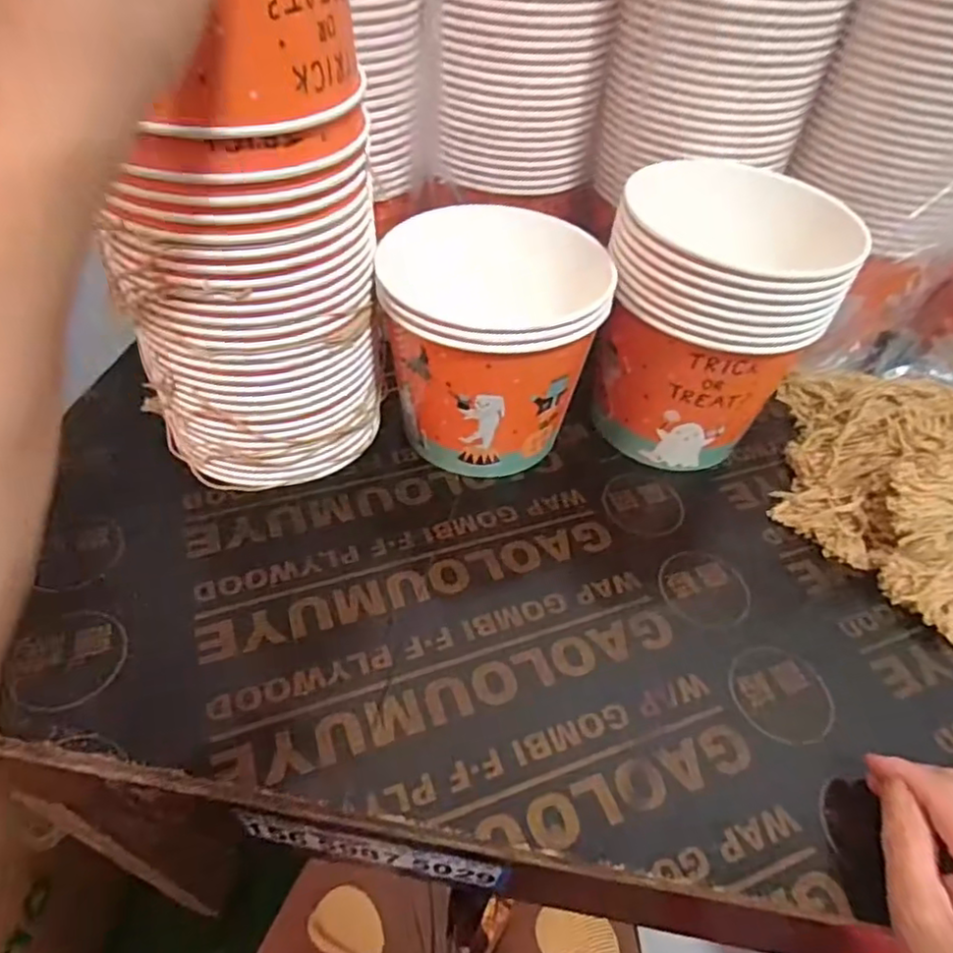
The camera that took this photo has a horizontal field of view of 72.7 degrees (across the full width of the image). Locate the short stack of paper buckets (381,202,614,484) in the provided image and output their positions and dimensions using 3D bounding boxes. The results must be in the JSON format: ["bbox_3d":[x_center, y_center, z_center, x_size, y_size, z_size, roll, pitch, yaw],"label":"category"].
[{"bbox_3d":[0.011,-0.095,0.495,0.157,0.164,0.129,-10,50,-14],"label":"short stack of paper buckets"}]

